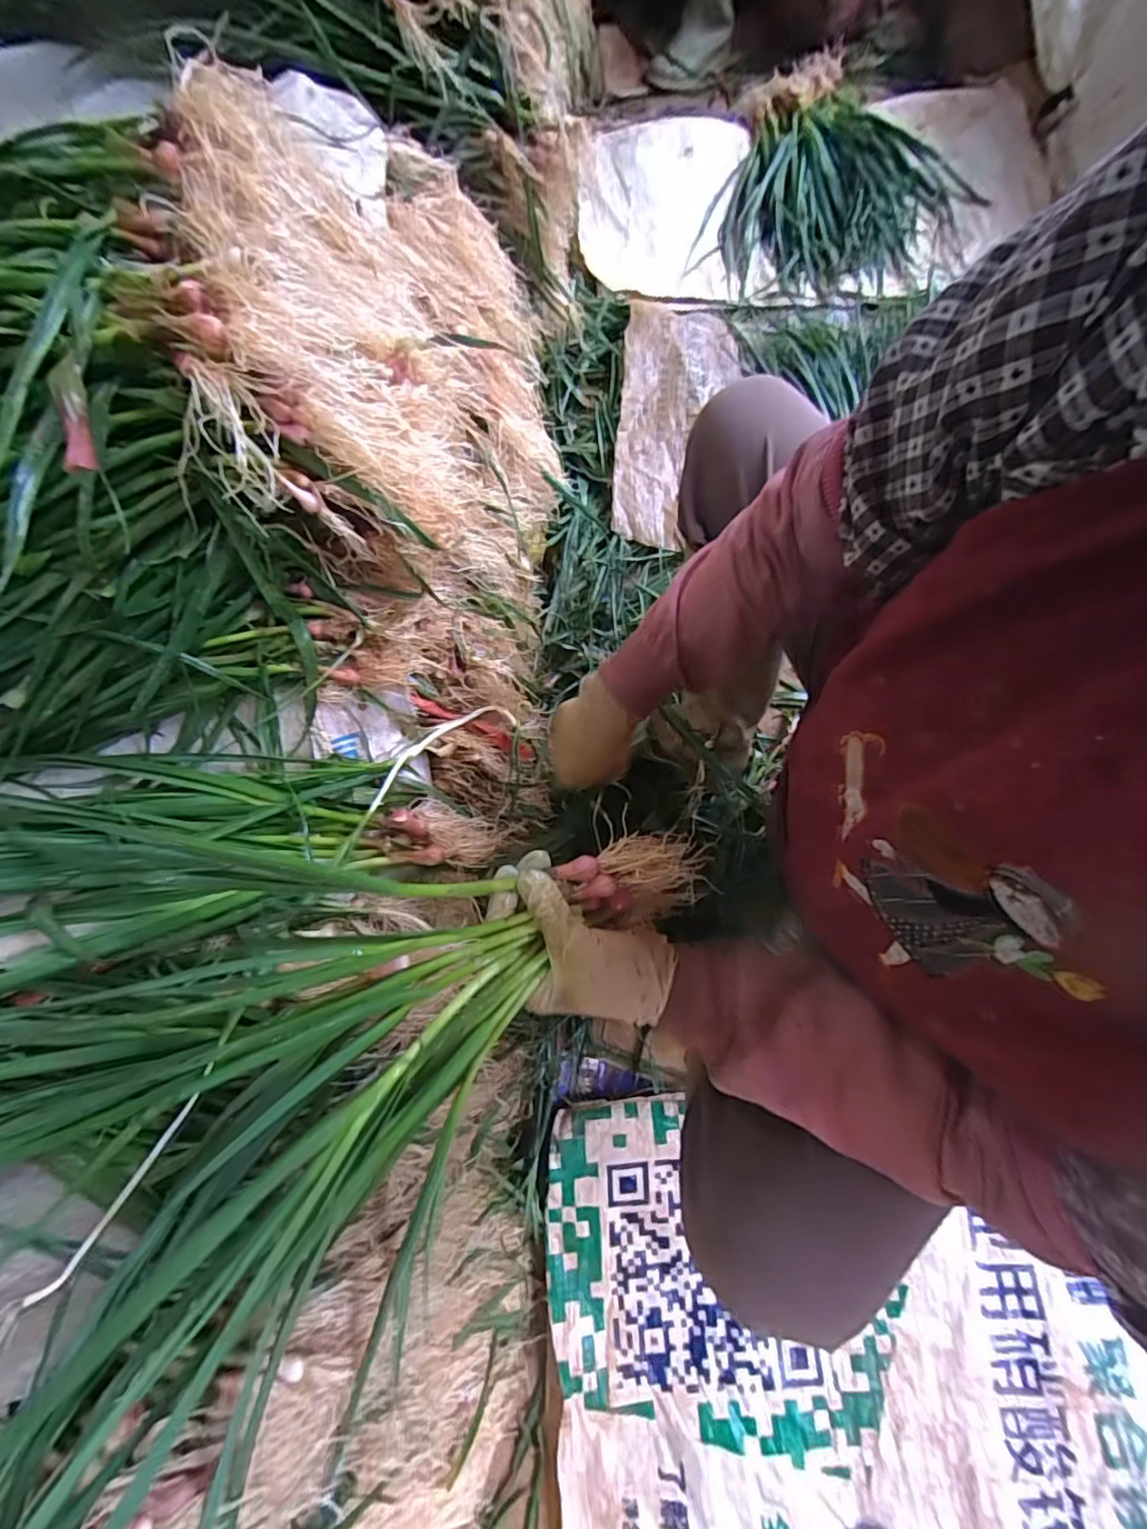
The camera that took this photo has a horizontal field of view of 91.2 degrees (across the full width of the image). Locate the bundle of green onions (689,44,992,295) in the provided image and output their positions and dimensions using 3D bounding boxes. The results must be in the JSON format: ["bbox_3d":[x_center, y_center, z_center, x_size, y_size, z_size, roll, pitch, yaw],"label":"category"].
[{"bbox_3d":[0.555,-1.221,1.154,0.492,0.068,0.727,16,74,4],"label":"bundle of green onions"}]

